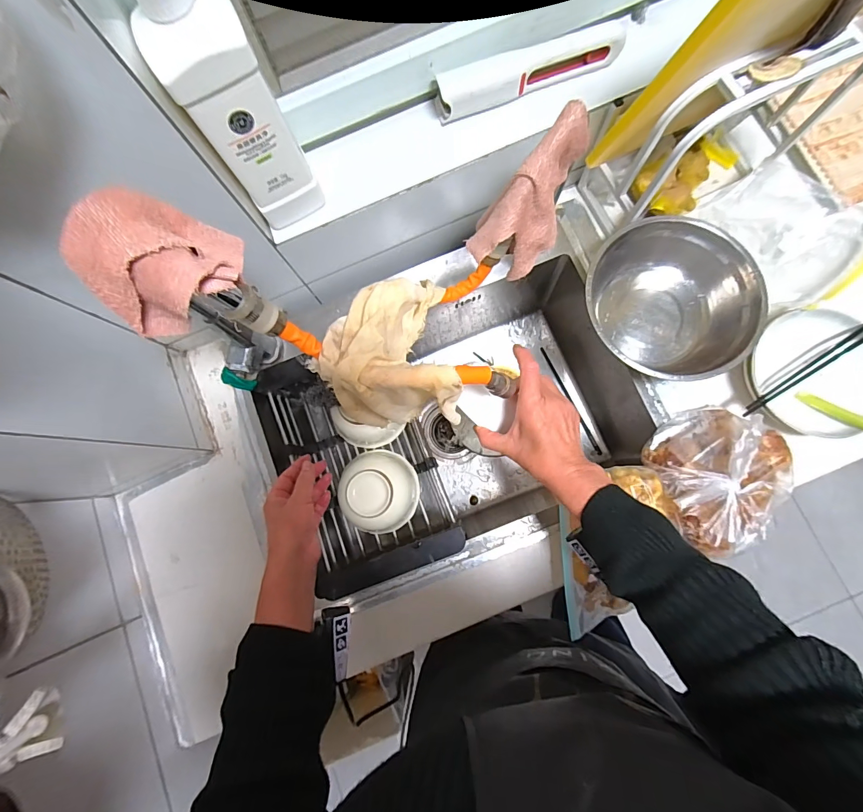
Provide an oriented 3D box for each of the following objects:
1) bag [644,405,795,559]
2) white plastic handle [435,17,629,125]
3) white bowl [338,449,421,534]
[{"bbox_3d":[0.382,0.088,0.497,0.163,0.081,0.174,-29,81,-2],"label":"bag"},{"bbox_3d":[0.123,-0.422,0.491,0.237,0.049,0.034,-19,80,0],"label":"white plastic handle"},{"bbox_3d":[-0.085,0.135,0.621,0.129,0.077,0.131,-44,81,-4],"label":"white bowl"}]

